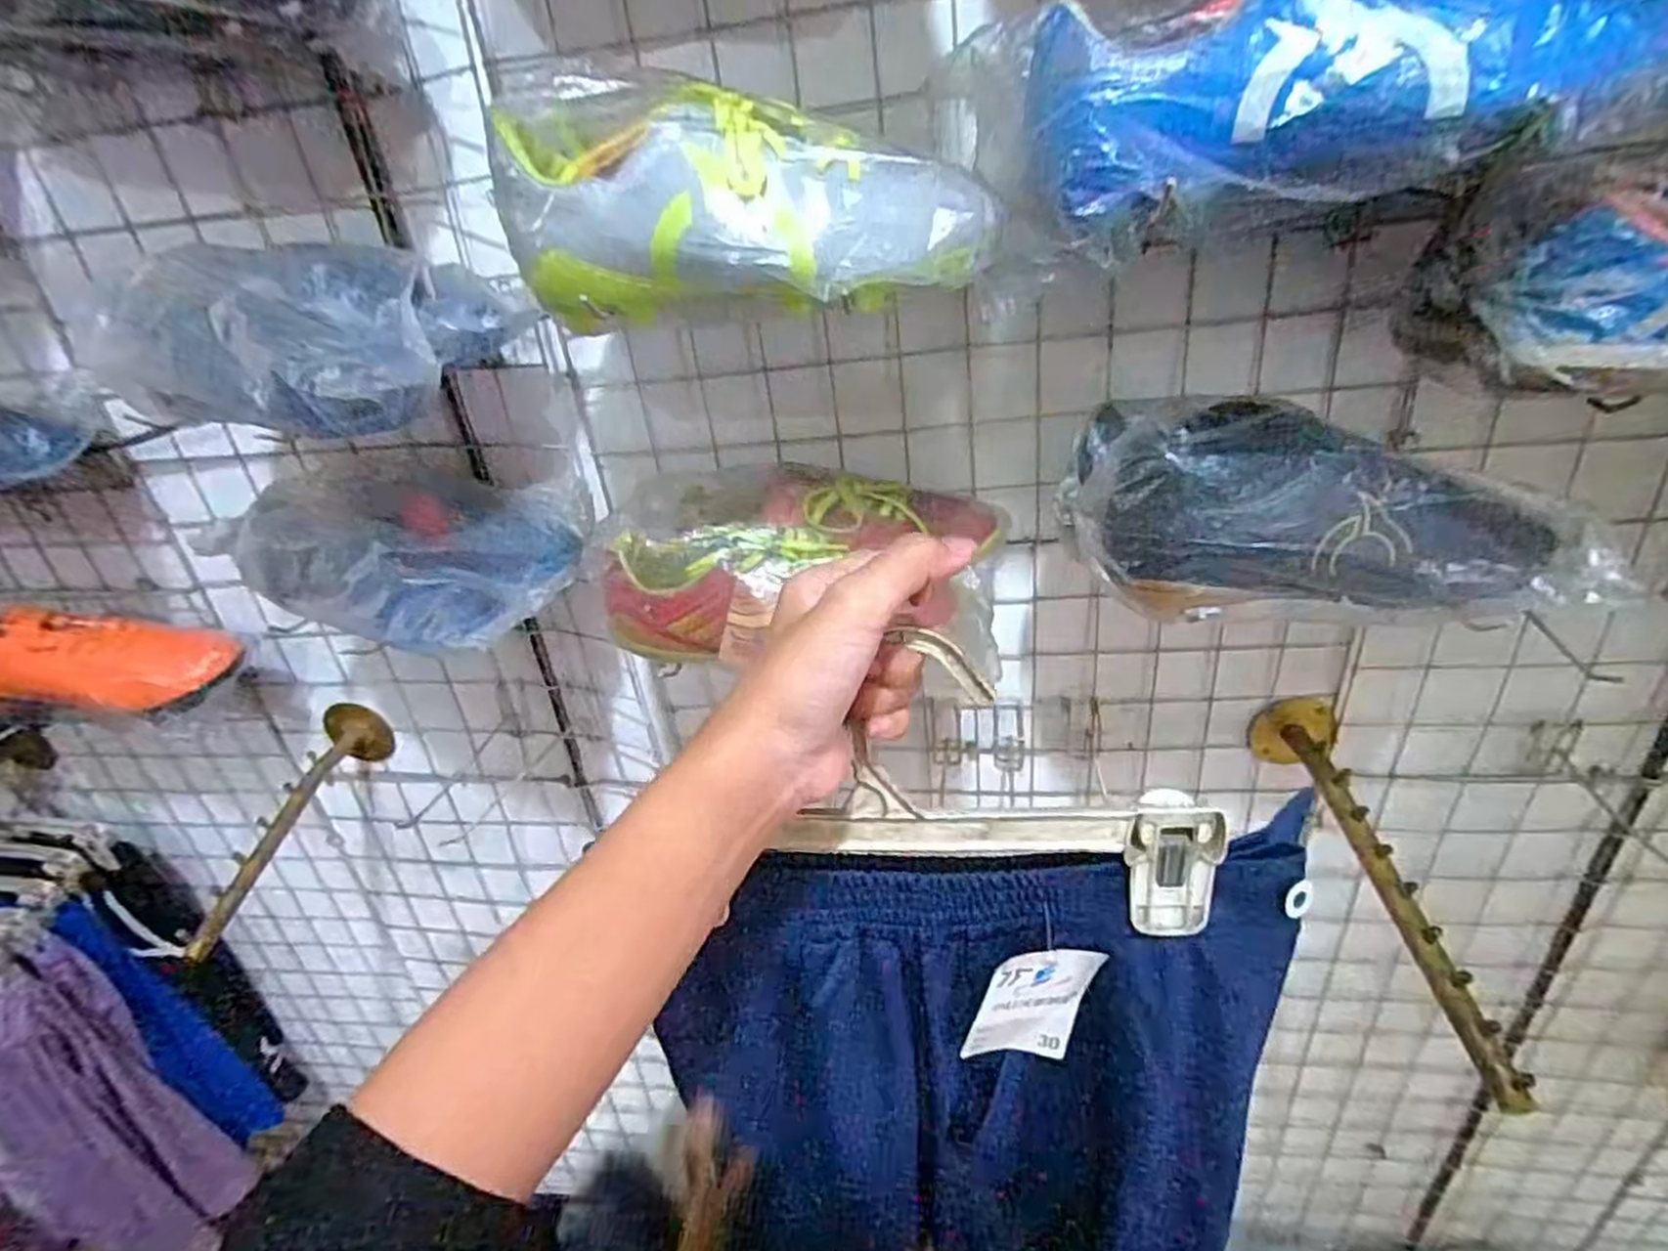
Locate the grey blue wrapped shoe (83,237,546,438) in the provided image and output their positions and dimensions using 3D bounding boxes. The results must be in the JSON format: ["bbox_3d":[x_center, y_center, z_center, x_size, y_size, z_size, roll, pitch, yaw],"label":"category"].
[{"bbox_3d":[-0.319,-0.182,0.471,0.184,0.088,0.142,3,31,18],"label":"grey blue wrapped shoe"}]

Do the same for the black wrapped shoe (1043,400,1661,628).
[{"bbox_3d":[0.266,-0.071,0.437,0.250,0.093,0.104,1,30,14],"label":"black wrapped shoe"}]

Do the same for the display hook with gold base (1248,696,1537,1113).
[{"bbox_3d":[0.383,0.171,0.554,0.059,0.080,0.289,-2,30,9],"label":"display hook with gold base"}]

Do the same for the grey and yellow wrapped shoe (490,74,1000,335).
[{"bbox_3d":[-0.046,-0.207,0.366,0.229,0.100,0.067,0,30,13],"label":"grey and yellow wrapped shoe"}]

